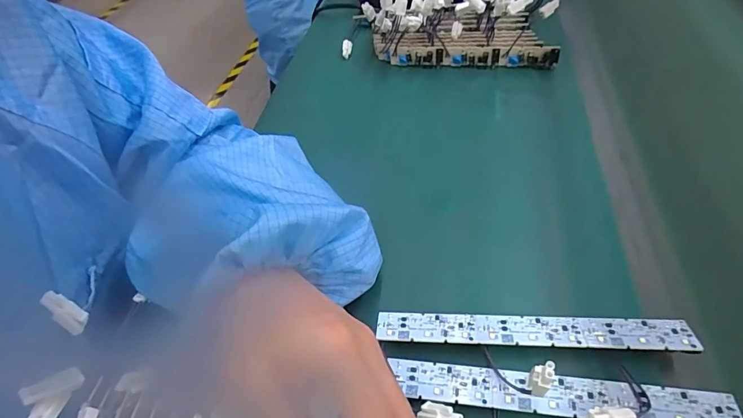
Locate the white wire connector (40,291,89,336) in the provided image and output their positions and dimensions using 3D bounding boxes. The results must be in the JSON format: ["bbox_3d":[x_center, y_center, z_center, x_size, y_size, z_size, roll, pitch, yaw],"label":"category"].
[{"bbox_3d":[-0.162,0.055,0.235,0.004,0.027,0.012,1,39,49],"label":"white wire connector"}]

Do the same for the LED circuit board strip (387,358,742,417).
[{"bbox_3d":[0.105,0.105,0.251,0.184,0.006,0.023,3,48,10],"label":"LED circuit board strip"}]

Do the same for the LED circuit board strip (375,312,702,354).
[{"bbox_3d":[0.098,0.076,0.278,0.187,0.006,0.022,0,47,7],"label":"LED circuit board strip"}]

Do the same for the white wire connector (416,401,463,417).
[{"bbox_3d":[0.035,0.109,0.233,0.025,0.006,0.010,-10,41,33],"label":"white wire connector"}]

